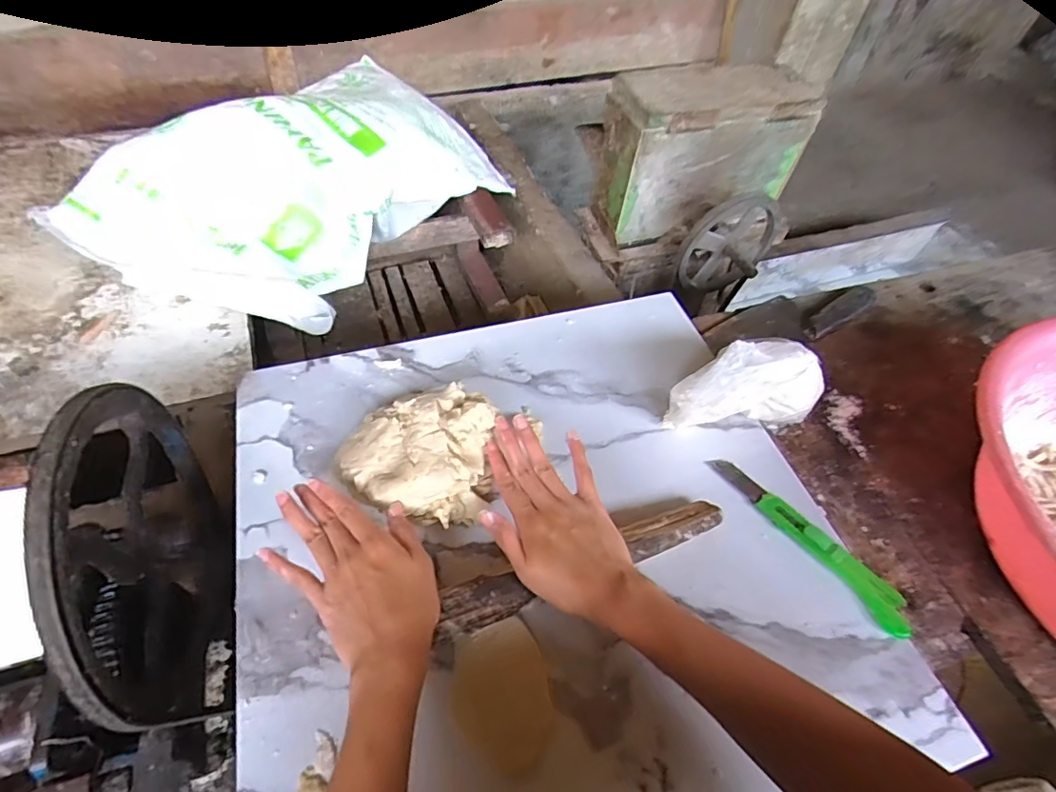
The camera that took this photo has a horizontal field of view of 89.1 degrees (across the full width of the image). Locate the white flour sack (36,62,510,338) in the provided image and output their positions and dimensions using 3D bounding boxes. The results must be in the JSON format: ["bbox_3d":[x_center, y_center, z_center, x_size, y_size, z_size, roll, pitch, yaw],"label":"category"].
[{"bbox_3d":[-0.365,-0.371,0.933,0.386,0.197,0.676,32,56,17],"label":"white flour sack"}]

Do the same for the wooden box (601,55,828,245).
[{"bbox_3d":[0.305,-0.440,0.964,0.353,0.225,0.157,-17,56,-19],"label":"wooden box"}]

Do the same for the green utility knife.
[{"bbox_3d":[0.244,0.120,0.470,0.032,0.012,0.192,-29,61,-24],"label":"green utility knife"}]

